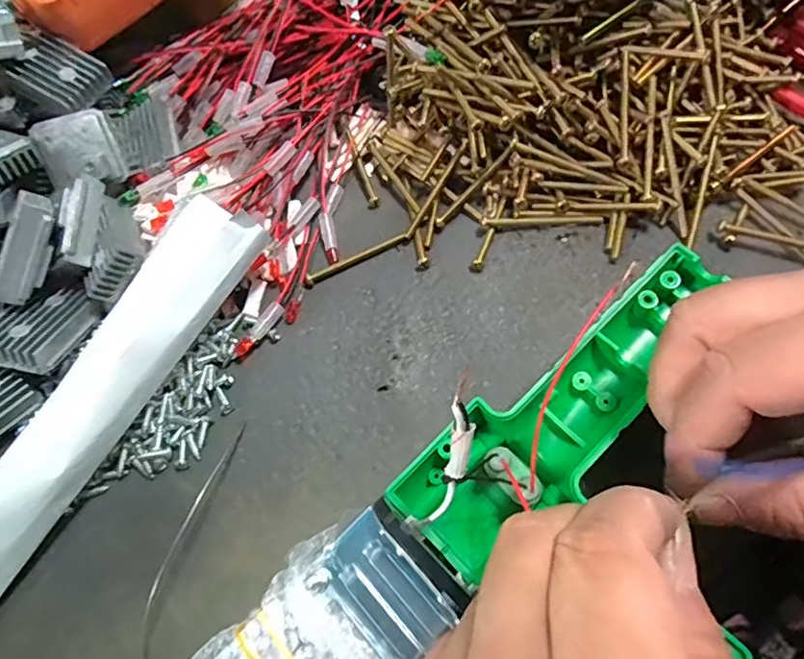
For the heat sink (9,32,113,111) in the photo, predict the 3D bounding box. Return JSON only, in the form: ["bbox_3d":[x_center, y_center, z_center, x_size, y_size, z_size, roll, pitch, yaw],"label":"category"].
[{"bbox_3d":[-0.168,-0.126,0.265,0.038,0.012,0.032,27,75,-6],"label":"heat sink"}]

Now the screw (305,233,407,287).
[{"bbox_3d":[-0.023,-0.034,0.260,0.053,0.007,0.004,-23,68,-5],"label":"screw"}]

